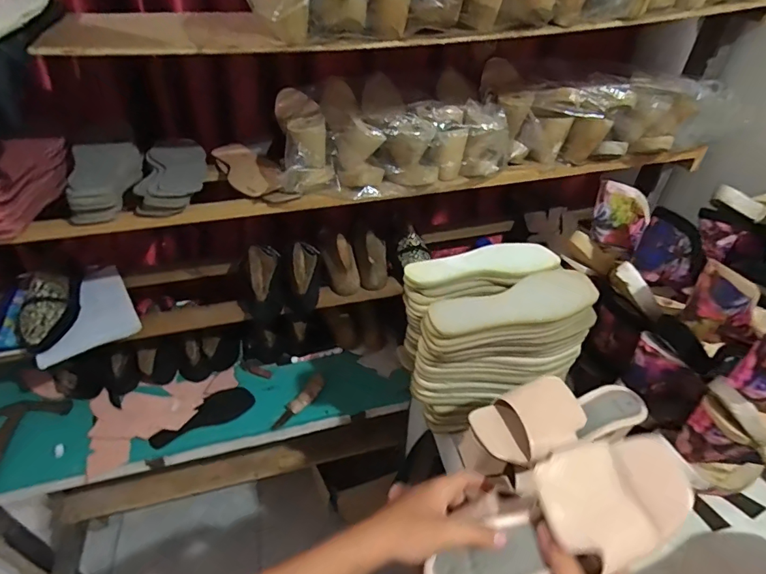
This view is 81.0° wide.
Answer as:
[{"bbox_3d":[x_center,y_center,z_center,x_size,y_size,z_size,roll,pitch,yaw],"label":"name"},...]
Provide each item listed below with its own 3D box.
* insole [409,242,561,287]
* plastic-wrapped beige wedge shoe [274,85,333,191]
[{"bbox_3d":[0.149,-0.040,0.686,0.230,0.015,0.067,-5,53,-3],"label":"insole"},{"bbox_3d":[-0.140,-0.250,0.765,0.071,0.101,0.252,-7,40,-10],"label":"plastic-wrapped beige wedge shoe"}]

